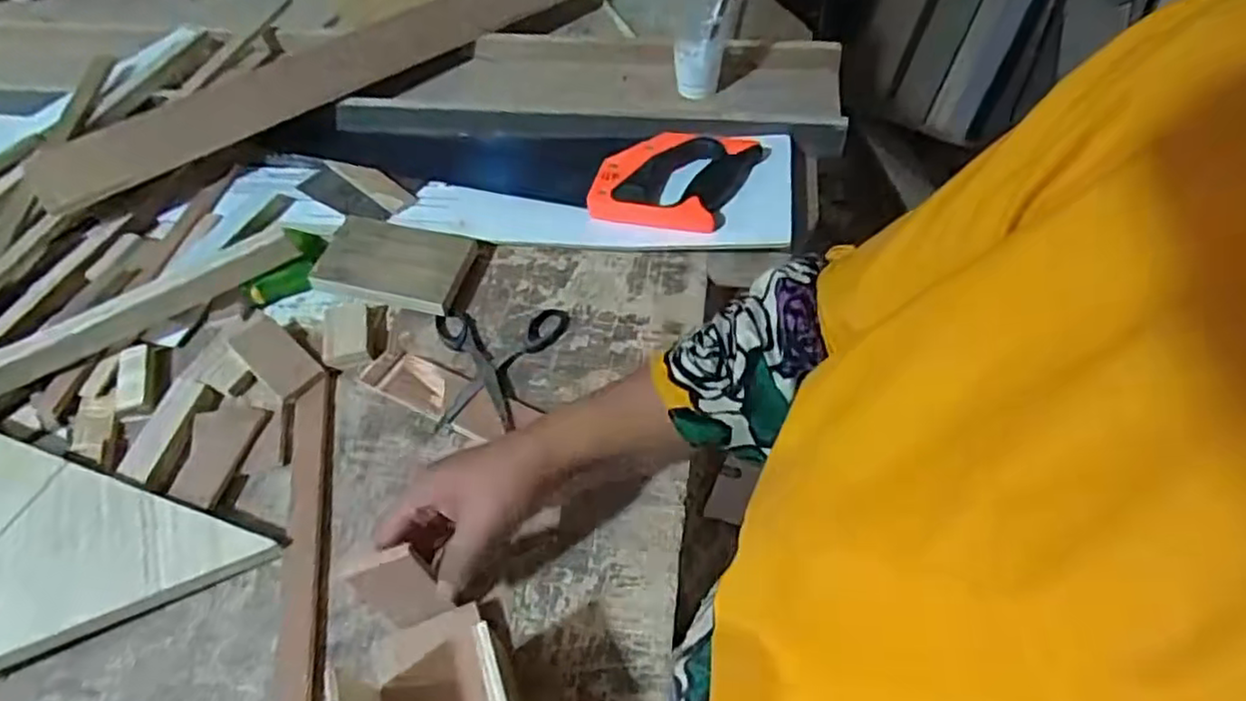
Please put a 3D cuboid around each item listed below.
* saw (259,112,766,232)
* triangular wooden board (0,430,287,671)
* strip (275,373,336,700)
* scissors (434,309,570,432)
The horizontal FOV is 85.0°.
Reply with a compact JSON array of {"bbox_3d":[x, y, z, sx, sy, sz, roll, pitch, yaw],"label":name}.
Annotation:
[{"bbox_3d":[-0.123,-0.210,0.703,0.516,0.043,0.128,15,56,13],"label":"saw"},{"bbox_3d":[-0.418,0.149,0.457,0.306,0.016,0.168,17,59,7],"label":"triangular wooden board"},{"bbox_3d":[-0.205,0.206,0.428,0.030,0.010,0.446,-11,54,-6],"label":"strip"},{"bbox_3d":[-0.107,0.010,0.558,0.112,0.019,0.123,-1,54,2],"label":"scissors"}]

